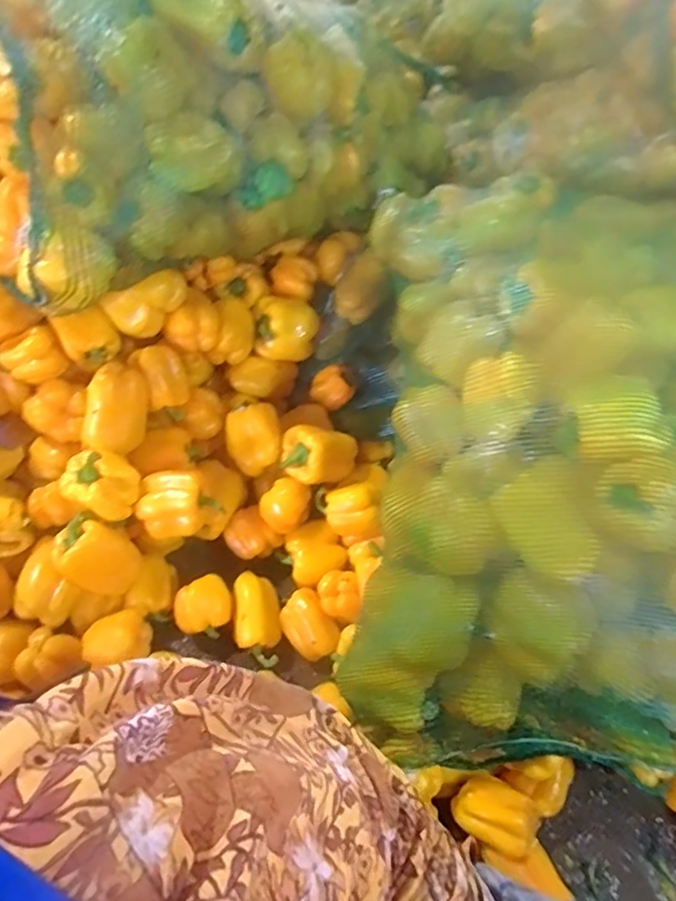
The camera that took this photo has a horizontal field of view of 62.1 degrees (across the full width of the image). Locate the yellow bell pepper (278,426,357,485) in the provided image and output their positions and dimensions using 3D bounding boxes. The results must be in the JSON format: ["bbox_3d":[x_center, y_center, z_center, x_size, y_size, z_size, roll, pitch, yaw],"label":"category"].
[{"bbox_3d":[-0.030,0.011,0.825,0.105,0.072,0.069,12,59,4],"label":"yellow bell pepper"}]

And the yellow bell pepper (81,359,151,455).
[{"bbox_3d":[-0.302,-0.054,0.775,0.073,0.082,0.115,2,59,-2],"label":"yellow bell pepper"}]

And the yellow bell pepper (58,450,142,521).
[{"bbox_3d":[-0.313,0.045,0.744,0.093,0.075,0.078,19,59,8],"label":"yellow bell pepper"}]

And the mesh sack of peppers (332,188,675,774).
[{"bbox_3d":[0.240,0.002,0.697,0.472,0.265,0.693,11,59,3],"label":"mesh sack of peppers"}]

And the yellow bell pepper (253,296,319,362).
[{"bbox_3d":[-0.083,-0.195,0.907,0.102,0.075,0.095,-2,59,-5],"label":"yellow bell pepper"}]

